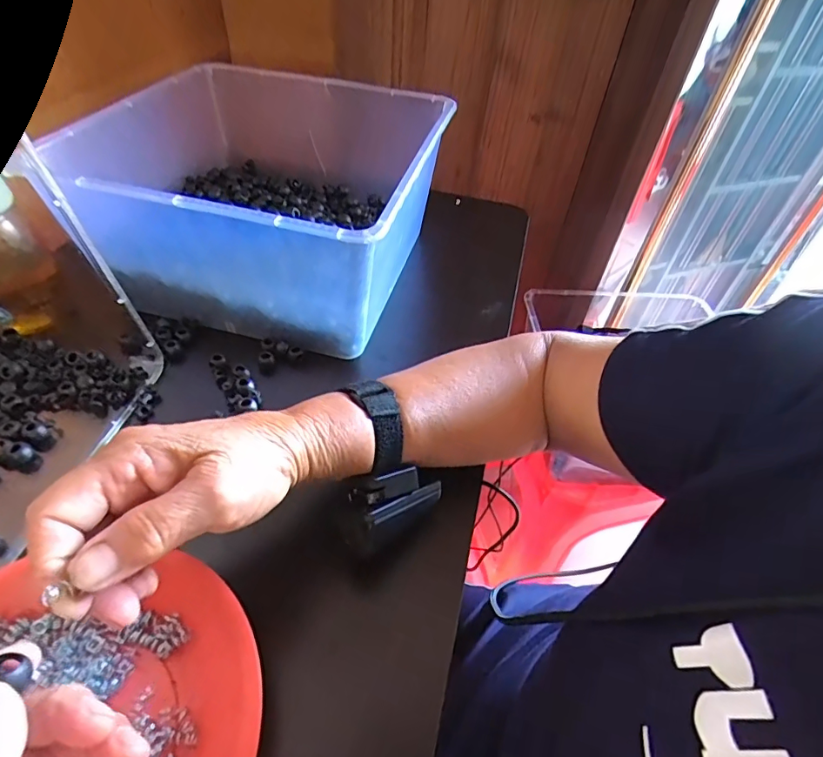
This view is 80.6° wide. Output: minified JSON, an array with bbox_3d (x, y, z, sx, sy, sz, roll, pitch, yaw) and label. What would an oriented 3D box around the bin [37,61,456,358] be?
[{"bbox_3d":[-0.126,-0.177,0.482,0.277,0.141,0.297,11,47,5],"label":"bin"}]

